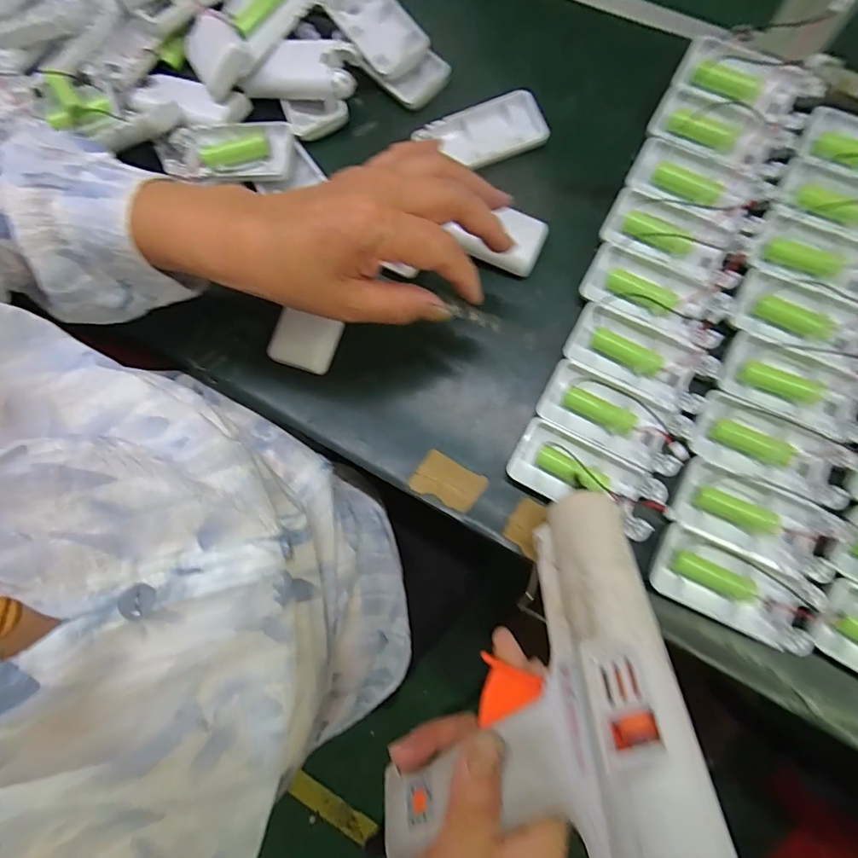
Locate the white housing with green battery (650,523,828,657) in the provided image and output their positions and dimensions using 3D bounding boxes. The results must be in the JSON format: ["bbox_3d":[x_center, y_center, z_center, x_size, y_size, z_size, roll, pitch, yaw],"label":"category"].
[{"bbox_3d":[0.188,0.098,0.296,0.096,0.012,0.045,24,83,8],"label":"white housing with green battery"}]

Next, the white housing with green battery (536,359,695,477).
[{"bbox_3d":[0.124,-0.007,0.325,0.097,0.017,0.045,29,84,8],"label":"white housing with green battery"}]

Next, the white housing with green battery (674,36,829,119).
[{"bbox_3d":[0.236,-0.259,0.358,0.097,0.016,0.045,28,83,8],"label":"white housing with green battery"}]

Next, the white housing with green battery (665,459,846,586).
[{"bbox_3d":[0.205,0.056,0.303,0.094,0.015,0.045,24,83,7],"label":"white housing with green battery"}]

